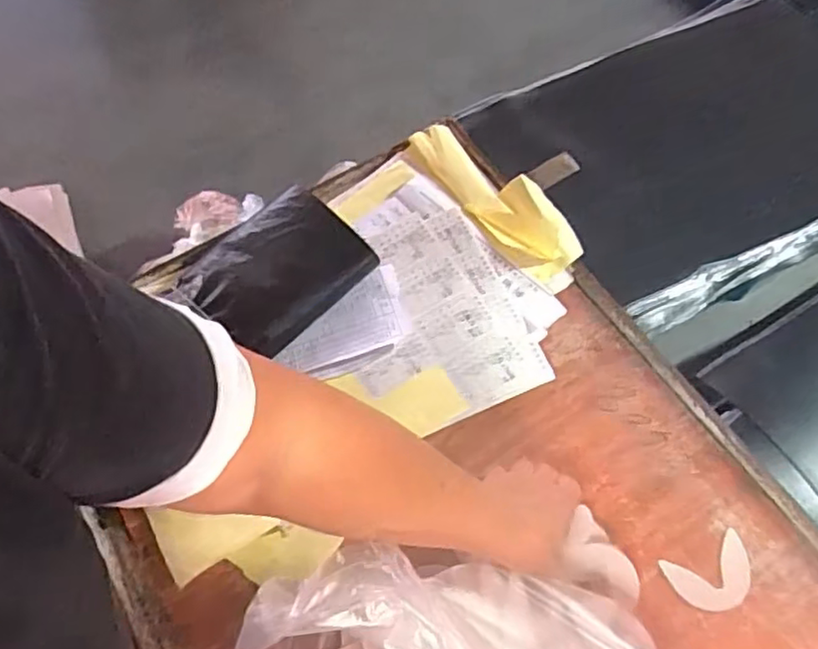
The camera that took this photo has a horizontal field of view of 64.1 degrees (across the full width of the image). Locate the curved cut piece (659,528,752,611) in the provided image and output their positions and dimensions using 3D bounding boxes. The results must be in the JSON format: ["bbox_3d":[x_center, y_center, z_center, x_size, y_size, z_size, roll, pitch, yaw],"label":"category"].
[{"bbox_3d":[0.246,0.202,0.525,0.069,0.004,0.050,-21,65,-10],"label":"curved cut piece"}]

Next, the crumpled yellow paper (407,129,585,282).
[{"bbox_3d":[0.085,-0.131,0.656,0.069,0.025,0.204,-35,68,-16],"label":"crumpled yellow paper"}]

